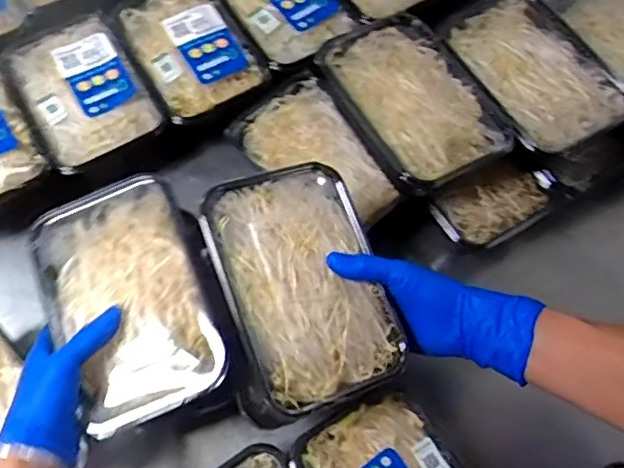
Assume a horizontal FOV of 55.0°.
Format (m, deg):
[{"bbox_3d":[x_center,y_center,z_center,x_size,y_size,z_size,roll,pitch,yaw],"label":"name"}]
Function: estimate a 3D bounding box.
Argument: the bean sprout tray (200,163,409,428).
[{"bbox_3d":[-0.013,0.042,0.472,0.121,0.045,0.178,-13,78,-23],"label":"bean sprout tray"}]

